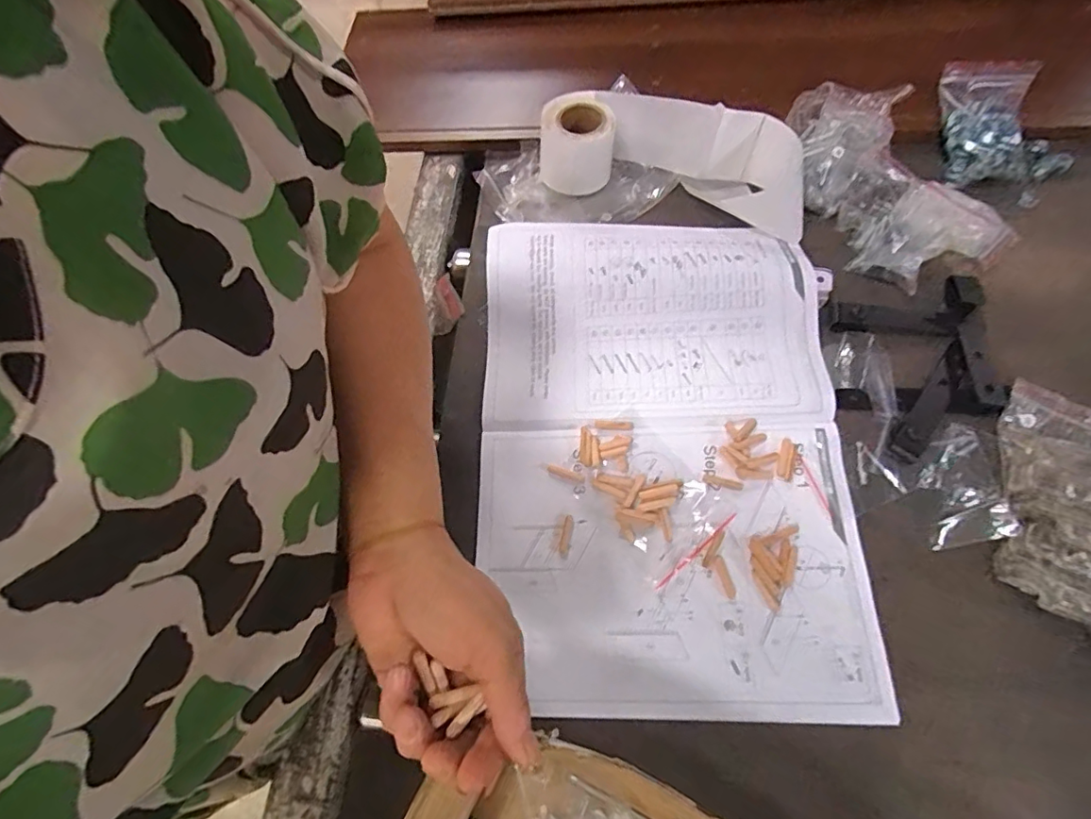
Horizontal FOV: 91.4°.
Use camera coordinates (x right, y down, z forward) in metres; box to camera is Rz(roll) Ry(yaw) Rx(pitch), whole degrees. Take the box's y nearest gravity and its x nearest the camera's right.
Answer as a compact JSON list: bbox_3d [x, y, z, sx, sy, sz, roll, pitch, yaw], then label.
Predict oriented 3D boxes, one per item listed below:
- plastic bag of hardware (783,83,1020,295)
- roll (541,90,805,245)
[{"bbox_3d":[0.302,-0.209,0.480,0.129,0.035,0.213,-23,67,-4],"label":"plastic bag of hardware"},{"bbox_3d":[0.117,-0.235,0.497,0.247,0.052,0.106,11,70,9],"label":"roll"}]

